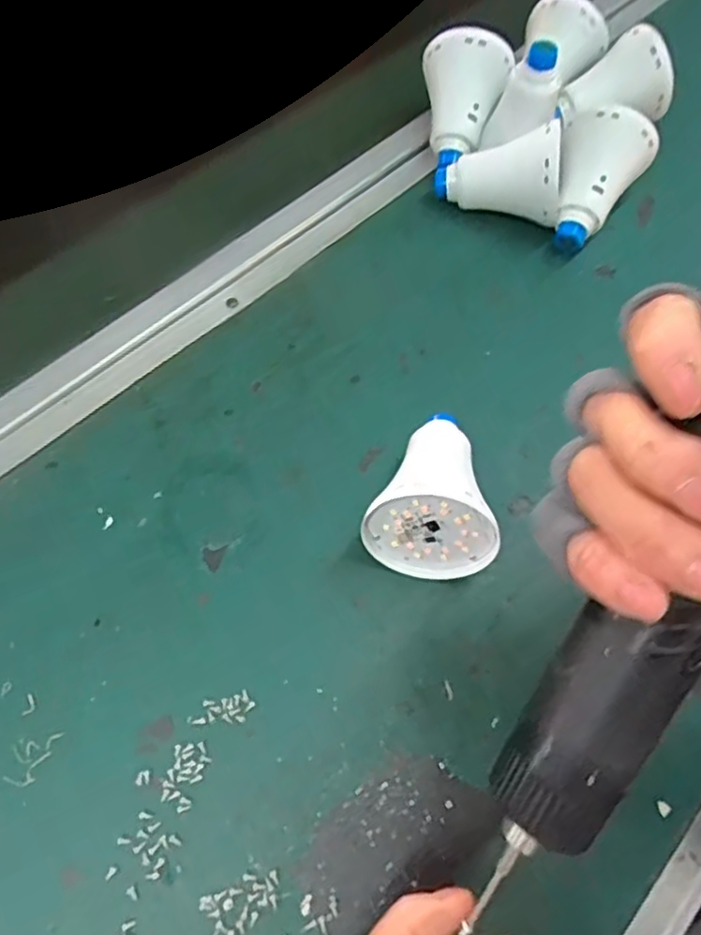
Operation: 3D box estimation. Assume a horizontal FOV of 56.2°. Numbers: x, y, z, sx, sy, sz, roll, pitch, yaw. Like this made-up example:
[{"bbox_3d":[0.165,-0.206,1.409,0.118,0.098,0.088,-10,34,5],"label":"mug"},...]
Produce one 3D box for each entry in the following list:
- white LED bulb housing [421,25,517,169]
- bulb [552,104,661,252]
[{"bbox_3d":[0.076,-0.255,0.464,0.060,0.064,0.079,11,64,3],"label":"white LED bulb housing"},{"bbox_3d":[0.163,-0.192,0.443,0.061,0.063,0.076,25,65,9],"label":"bulb"}]

